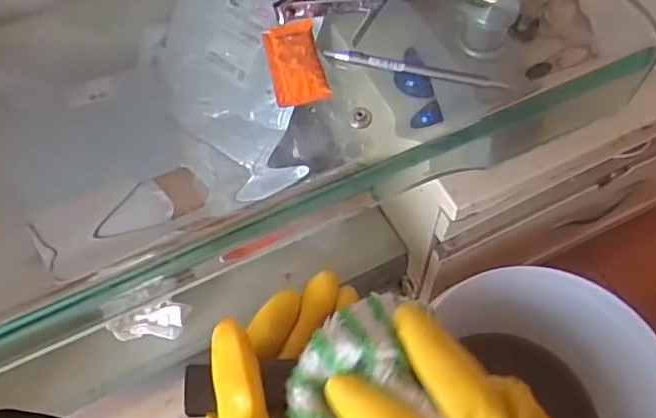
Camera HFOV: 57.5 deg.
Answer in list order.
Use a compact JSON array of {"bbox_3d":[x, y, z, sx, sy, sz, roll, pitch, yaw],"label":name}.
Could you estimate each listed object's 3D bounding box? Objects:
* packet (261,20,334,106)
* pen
[{"bbox_3d":[-0.024,-0.107,0.433,0.038,0.007,0.075,-11,60,-5],"label":"packet"},{"bbox_3d":[0.062,-0.100,0.426,0.128,0.008,0.009,11,61,8],"label":"pen"}]

